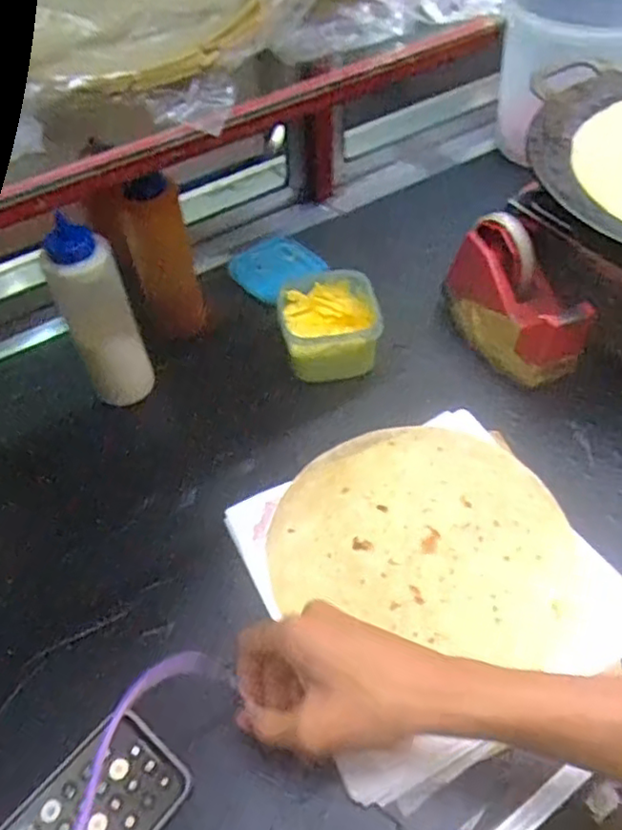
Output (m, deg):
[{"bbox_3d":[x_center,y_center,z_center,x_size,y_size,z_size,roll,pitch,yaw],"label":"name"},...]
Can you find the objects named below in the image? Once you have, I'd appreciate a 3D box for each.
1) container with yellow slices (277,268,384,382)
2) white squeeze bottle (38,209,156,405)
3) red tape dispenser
[{"bbox_3d":[0.020,-0.091,0.673,0.094,0.065,0.116,-6,51,-3],"label":"container with yellow slices"},{"bbox_3d":[-0.191,-0.085,0.595,0.055,0.190,0.057,-15,52,-10],"label":"white squeeze bottle"},{"bbox_3d":[0.203,-0.110,0.641,0.073,0.116,0.155,-28,55,-19],"label":"red tape dispenser"}]

